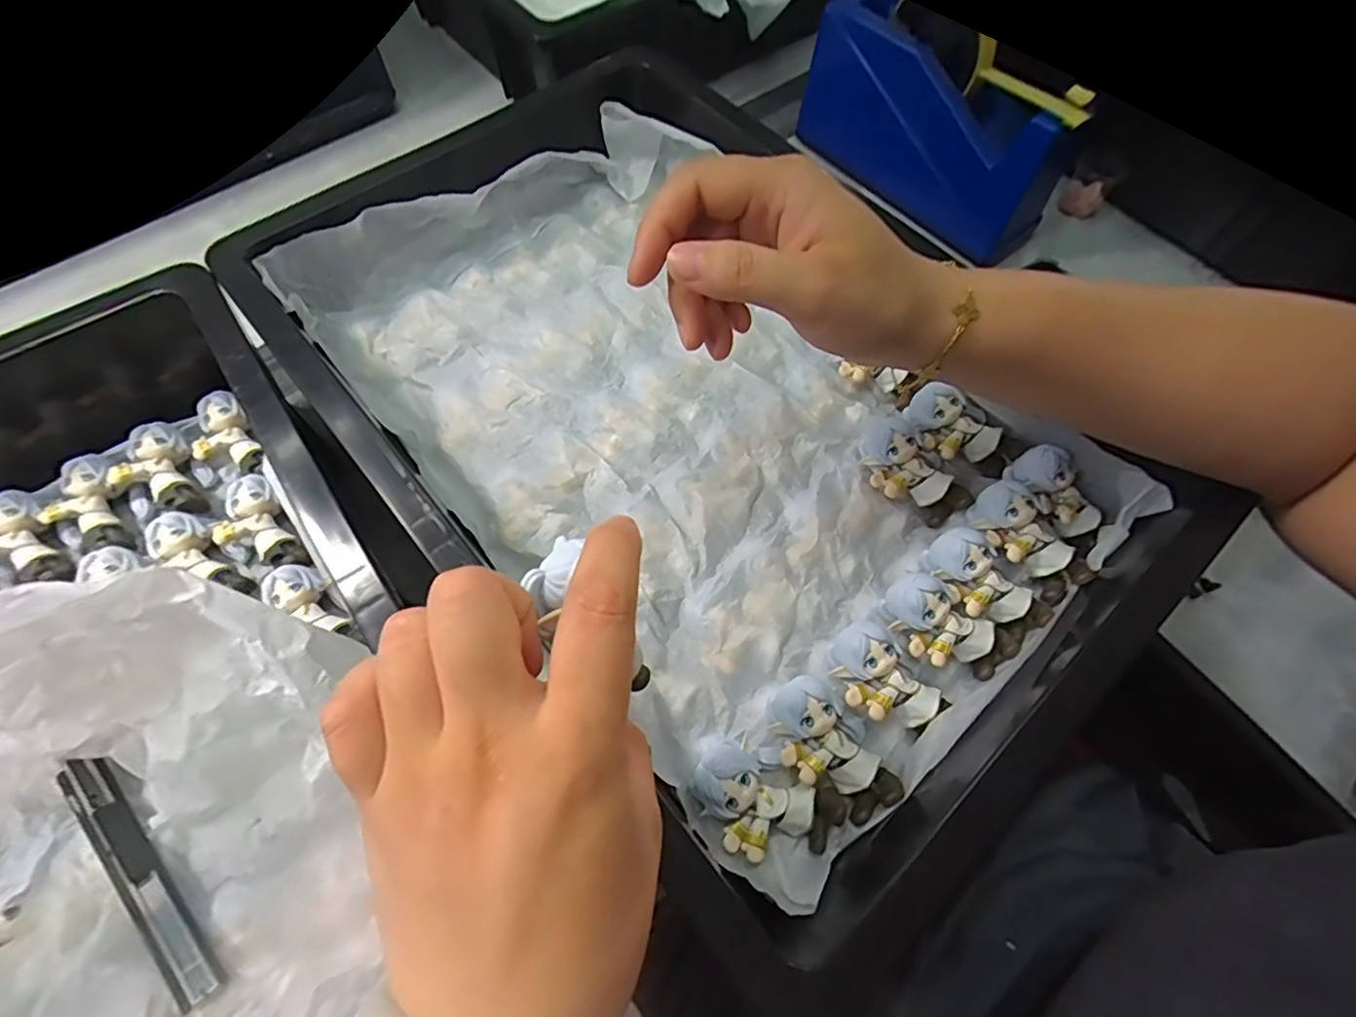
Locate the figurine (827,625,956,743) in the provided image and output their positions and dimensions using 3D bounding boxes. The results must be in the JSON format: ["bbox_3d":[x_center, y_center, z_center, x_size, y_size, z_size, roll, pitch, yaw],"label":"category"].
[{"bbox_3d":[0.092,0.081,0.269,0.032,0.030,0.053,-41,72,-19],"label":"figurine"}]

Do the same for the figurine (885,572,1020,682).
[{"bbox_3d":[0.128,0.061,0.280,0.062,0.027,0.032,32,69,-6],"label":"figurine"}]

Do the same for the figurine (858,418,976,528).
[{"bbox_3d":[0.129,-0.019,0.320,0.062,0.026,0.039,42,72,-1],"label":"figurine"}]

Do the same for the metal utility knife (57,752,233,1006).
[{"bbox_3d":[-0.218,0.146,0.235,0.114,0.013,0.015,43,70,16],"label":"metal utility knife"}]

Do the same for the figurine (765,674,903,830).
[{"bbox_3d":[0.068,0.106,0.258,0.062,0.032,0.037,34,68,13],"label":"figurine"}]

